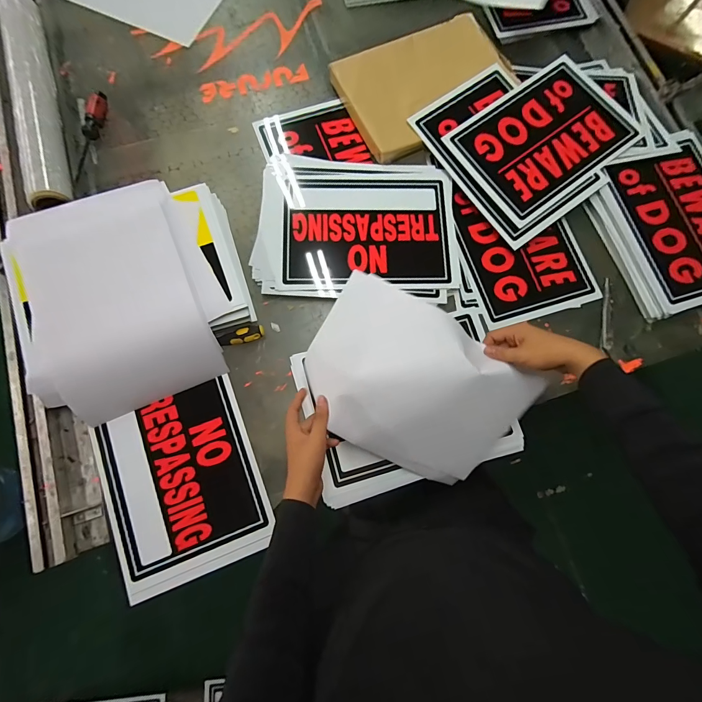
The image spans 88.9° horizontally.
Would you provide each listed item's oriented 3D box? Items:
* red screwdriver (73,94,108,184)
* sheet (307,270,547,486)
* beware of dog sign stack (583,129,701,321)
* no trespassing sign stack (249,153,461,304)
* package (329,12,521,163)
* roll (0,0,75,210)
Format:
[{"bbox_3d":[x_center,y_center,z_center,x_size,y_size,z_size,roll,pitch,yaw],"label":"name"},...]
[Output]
[{"bbox_3d":[-0.542,-0.439,0.736,0.026,0.038,0.198,10,77,1],"label":"red screwdriver"},{"bbox_3d":[0.096,0.061,0.581,0.334,0.115,0.231,31,78,5],"label":"sheet"},{"bbox_3d":[0.660,-0.262,0.731,0.288,0.046,0.353,-17,78,-6],"label":"beware of dog sign stack"},{"bbox_3d":[0.013,-0.250,0.720,0.391,0.024,0.301,3,77,-1],"label":"no trespassing sign stack"},{"bbox_3d":[0.161,-0.586,0.787,0.365,0.041,0.260,-30,79,-8],"label":"package"},{"bbox_3d":[-0.646,-0.511,0.732,0.078,0.063,0.517,-18,78,-6],"label":"roll"}]

